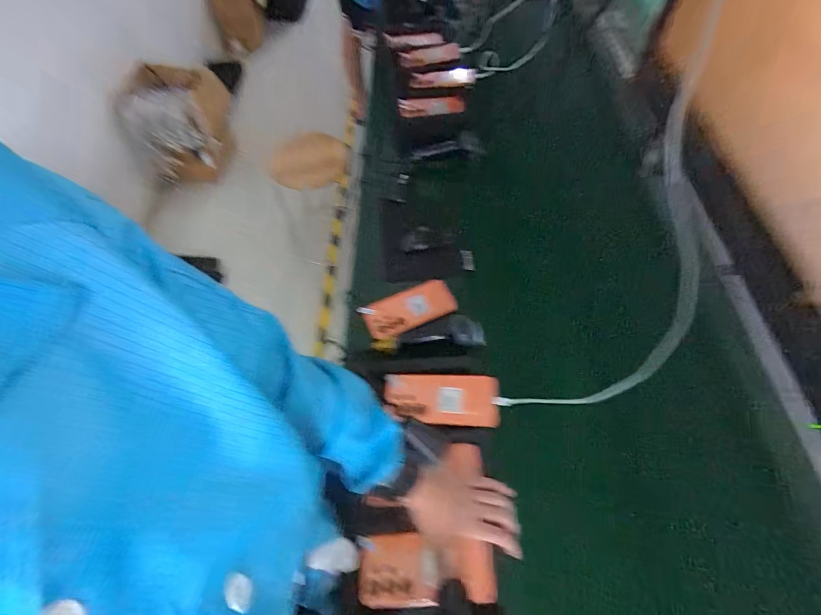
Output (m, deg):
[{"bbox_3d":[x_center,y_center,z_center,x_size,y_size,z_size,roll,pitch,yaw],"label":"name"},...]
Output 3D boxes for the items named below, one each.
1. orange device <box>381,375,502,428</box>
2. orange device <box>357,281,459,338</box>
[{"bbox_3d":[0.048,0.145,0.593,0.180,0.029,0.076,6,60,1],"label":"orange device"},{"bbox_3d":[-0.002,0.002,0.740,0.182,0.021,0.093,-23,63,-14],"label":"orange device"}]

